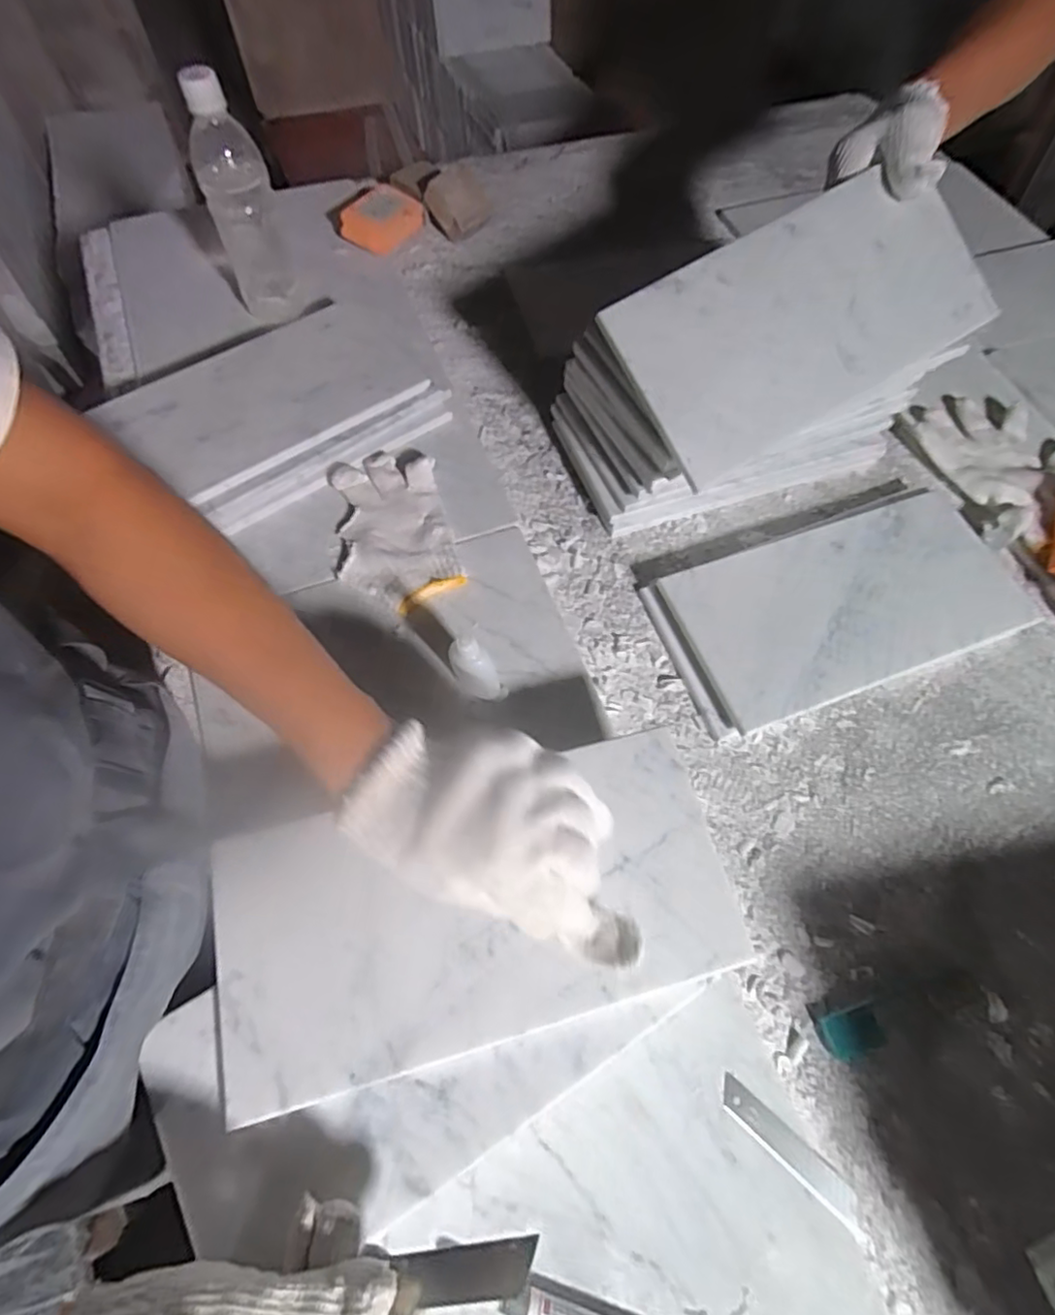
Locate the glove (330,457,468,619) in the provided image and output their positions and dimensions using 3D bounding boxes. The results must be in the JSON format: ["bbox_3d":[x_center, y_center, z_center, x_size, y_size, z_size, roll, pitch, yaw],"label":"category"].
[{"bbox_3d":[-0.122,-0.117,0.561,0.098,0.017,0.163,-13,64,-9],"label":"glove"}]

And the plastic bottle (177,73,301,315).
[{"bbox_3d":[-0.280,-0.443,0.608,0.066,0.192,0.054,-18,65,-11],"label":"plastic bottle"}]

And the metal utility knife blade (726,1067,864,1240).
[{"bbox_3d":[0.166,0.310,0.385,0.106,0.004,0.022,42,57,12],"label":"metal utility knife blade"}]

